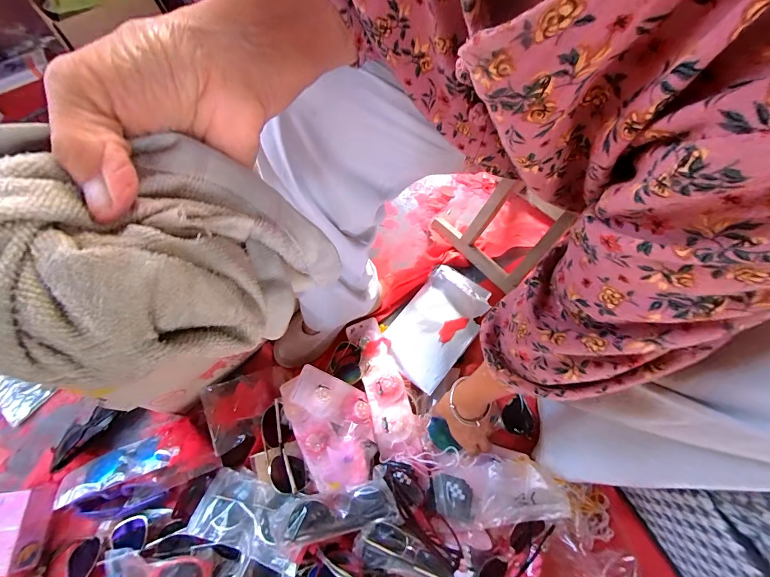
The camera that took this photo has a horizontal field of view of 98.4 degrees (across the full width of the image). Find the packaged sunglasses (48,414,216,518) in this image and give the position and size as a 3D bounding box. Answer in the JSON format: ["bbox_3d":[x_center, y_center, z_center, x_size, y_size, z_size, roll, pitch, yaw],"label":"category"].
[{"bbox_3d":[-0.385,0.284,0.520,0.255,0.045,0.104,-21,61,5],"label":"packaged sunglasses"}]

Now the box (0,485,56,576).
[{"bbox_3d":[-0.556,0.363,0.497,0.075,0.033,0.105,-8,60,-3],"label":"box"}]

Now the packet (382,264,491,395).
[{"bbox_3d":[0.093,0.061,0.610,0.136,0.032,0.224,34,66,19],"label":"packet"}]

